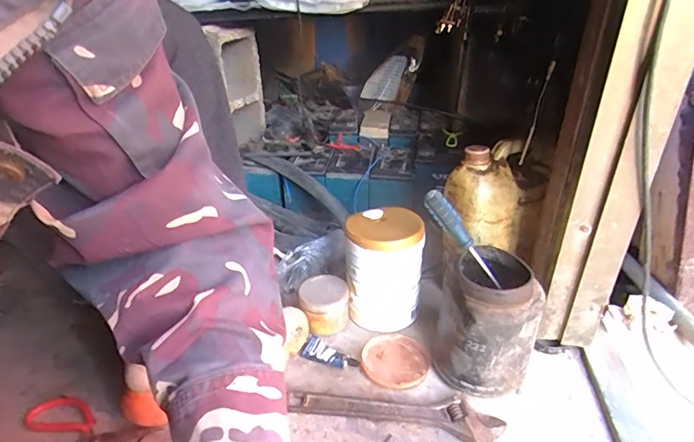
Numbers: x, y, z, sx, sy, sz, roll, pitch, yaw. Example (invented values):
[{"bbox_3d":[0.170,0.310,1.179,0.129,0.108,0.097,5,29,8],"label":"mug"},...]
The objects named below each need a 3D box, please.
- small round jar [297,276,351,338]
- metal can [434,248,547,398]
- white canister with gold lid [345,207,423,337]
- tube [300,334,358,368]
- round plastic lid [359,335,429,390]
[{"bbox_3d":[-0.037,0.143,0.756,0.084,0.067,0.079,1,29,0],"label":"small round jar"},{"bbox_3d":[0.197,0.144,0.640,0.129,0.171,0.137,9,30,15],"label":"metal can"},{"bbox_3d":[0.060,0.080,0.755,0.122,0.170,0.116,5,29,7],"label":"white canister with gold lid"},{"bbox_3d":[-0.027,0.209,0.696,0.090,0.015,0.038,14,31,23],"label":"tube"},{"bbox_3d":[0.073,0.212,0.687,0.101,0.008,0.099,1,29,0],"label":"round plastic lid"}]

